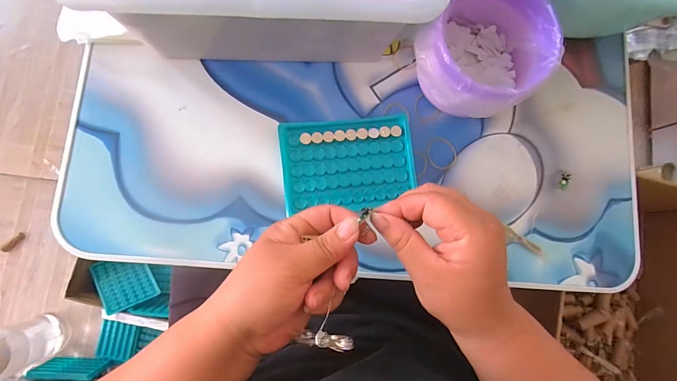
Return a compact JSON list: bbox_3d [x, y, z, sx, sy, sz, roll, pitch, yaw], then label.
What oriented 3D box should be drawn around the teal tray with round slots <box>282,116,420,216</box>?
[{"bbox_3d":[0.011,-0.027,0.330,0.130,0.013,0.088,-7,84,-7],"label":"teal tray with round slots"}]

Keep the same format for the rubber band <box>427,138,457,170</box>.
[{"bbox_3d":[0.109,-0.039,0.349,0.032,0.004,0.034,-16,85,-8],"label":"rubber band"}]

